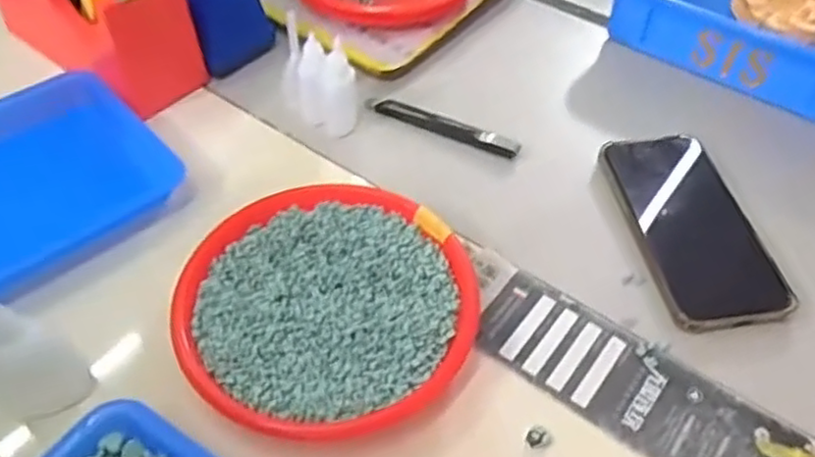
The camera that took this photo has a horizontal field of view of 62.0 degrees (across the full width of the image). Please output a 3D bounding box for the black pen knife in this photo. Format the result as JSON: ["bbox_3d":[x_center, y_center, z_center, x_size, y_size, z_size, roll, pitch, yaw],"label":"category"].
[{"bbox_3d":[0.028,-0.084,0.542,0.128,0.013,0.017,24,50,16],"label":"black pen knife"}]

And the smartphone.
[{"bbox_3d":[0.198,-0.003,0.476,0.080,0.015,0.164,-10,52,-3],"label":"smartphone"}]

